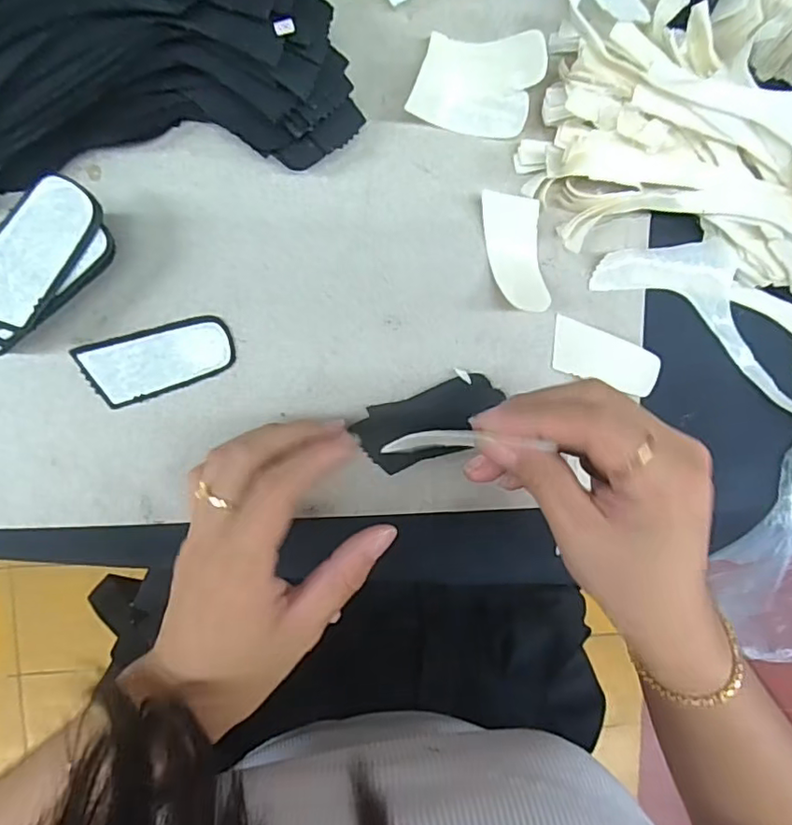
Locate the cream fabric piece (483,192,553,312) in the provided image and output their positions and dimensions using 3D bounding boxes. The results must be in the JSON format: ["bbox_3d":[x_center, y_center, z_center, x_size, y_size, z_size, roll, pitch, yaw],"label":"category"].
[{"bbox_3d":[0.061,-0.082,0.299,0.028,0.014,0.060,-8,98,-5],"label":"cream fabric piece"}]

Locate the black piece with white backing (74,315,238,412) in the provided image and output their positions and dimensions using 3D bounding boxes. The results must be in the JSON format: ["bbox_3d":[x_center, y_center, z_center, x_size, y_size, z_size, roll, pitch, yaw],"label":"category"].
[{"bbox_3d":[-0.118,-0.027,0.288,0.072,0.005,0.033,-19,99,-4],"label":"black piece with white backing"}]

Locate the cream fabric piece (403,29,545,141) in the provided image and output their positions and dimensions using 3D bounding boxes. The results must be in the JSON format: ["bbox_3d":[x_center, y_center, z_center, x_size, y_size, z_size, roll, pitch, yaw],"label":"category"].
[{"bbox_3d":[0.038,-0.160,0.283,0.061,0.020,0.044,4,97,-7],"label":"cream fabric piece"}]

